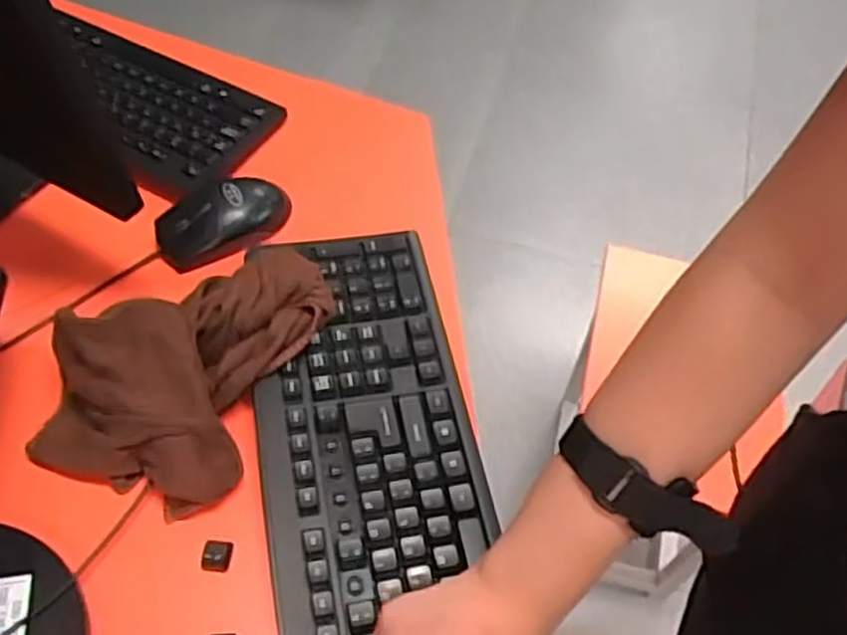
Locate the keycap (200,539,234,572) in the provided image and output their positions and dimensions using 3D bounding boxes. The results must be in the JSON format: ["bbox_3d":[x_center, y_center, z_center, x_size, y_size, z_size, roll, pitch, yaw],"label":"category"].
[{"bbox_3d":[-0.130,0.150,0.498,0.019,0.004,0.019,5,55,1],"label":"keycap"}]

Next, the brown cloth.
[{"bbox_3d":[-0.159,0.017,0.526,0.139,0.087,0.196,23,58,13],"label":"brown cloth"}]

